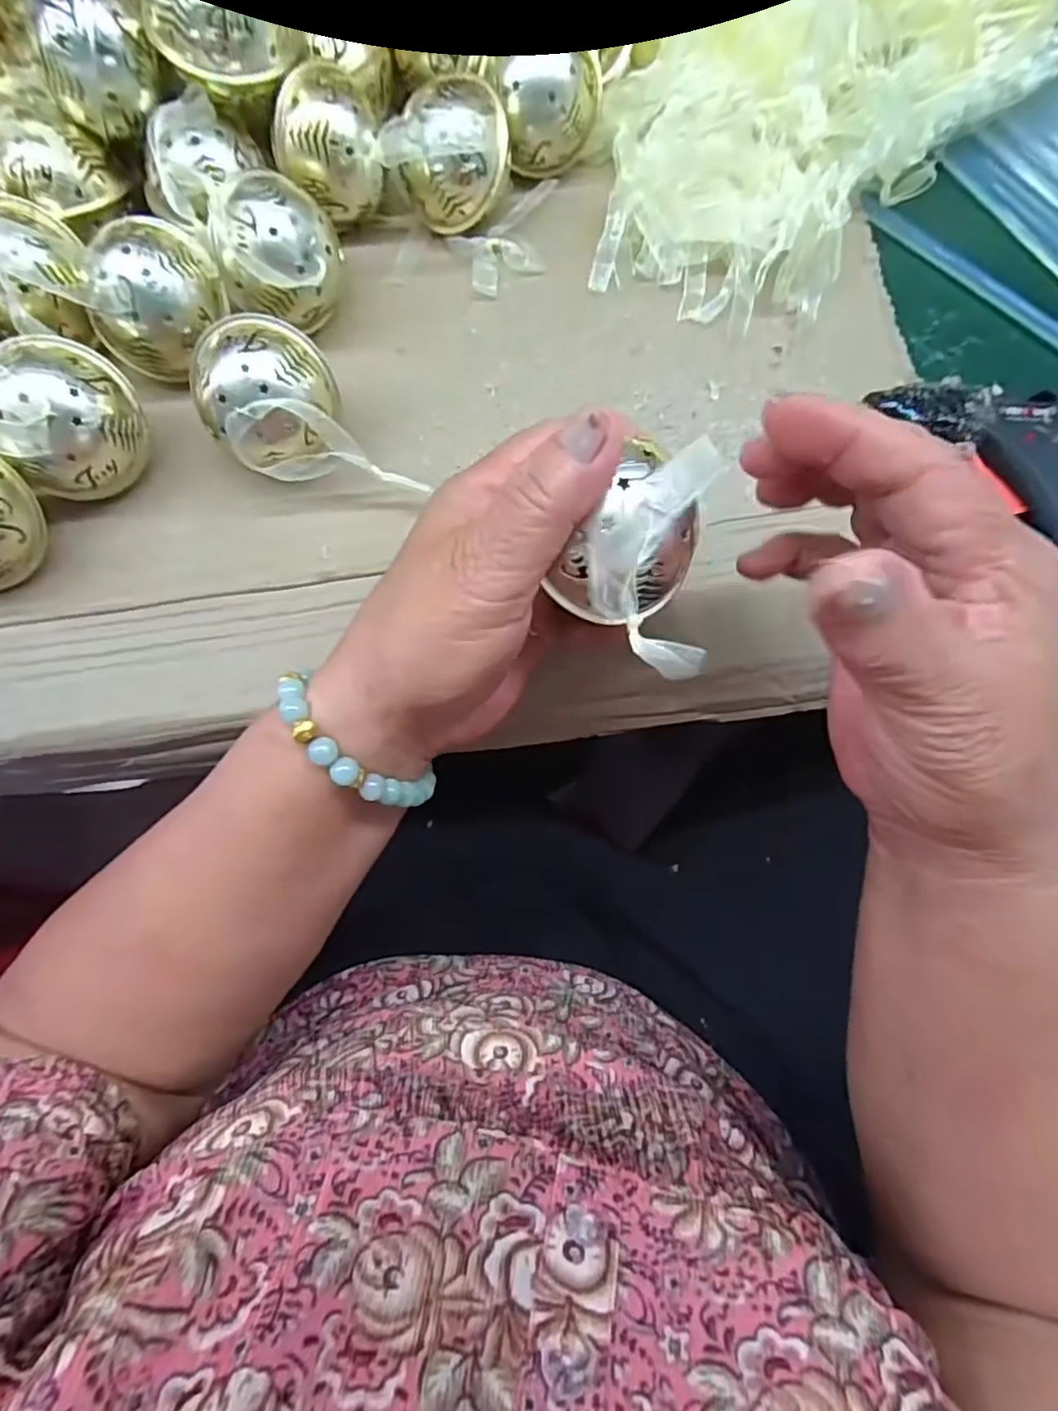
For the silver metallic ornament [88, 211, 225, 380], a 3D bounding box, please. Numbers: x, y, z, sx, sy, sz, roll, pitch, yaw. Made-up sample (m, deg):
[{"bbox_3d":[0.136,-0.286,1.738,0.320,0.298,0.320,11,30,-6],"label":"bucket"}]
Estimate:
[{"bbox_3d":[-0.163,-0.181,0.281,0.043,0.041,0.053,13,75,2],"label":"silver metallic ornament"}]

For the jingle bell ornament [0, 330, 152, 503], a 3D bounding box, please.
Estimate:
[{"bbox_3d":[-0.200,-0.124,0.271,0.054,0.048,0.056,1,75,-2],"label":"jingle bell ornament"}]

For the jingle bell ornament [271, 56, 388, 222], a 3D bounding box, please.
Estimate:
[{"bbox_3d":[-0.096,-0.267,0.304,0.047,0.042,0.041,-17,76,-6],"label":"jingle bell ornament"}]

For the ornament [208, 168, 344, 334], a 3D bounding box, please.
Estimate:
[{"bbox_3d":[-0.112,-0.207,0.289,0.047,0.042,0.051,1,75,-2],"label":"ornament"}]

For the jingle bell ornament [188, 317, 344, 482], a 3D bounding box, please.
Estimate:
[{"bbox_3d":[-0.112,-0.129,0.277,0.055,0.052,0.055,-6,75,-4],"label":"jingle bell ornament"}]

